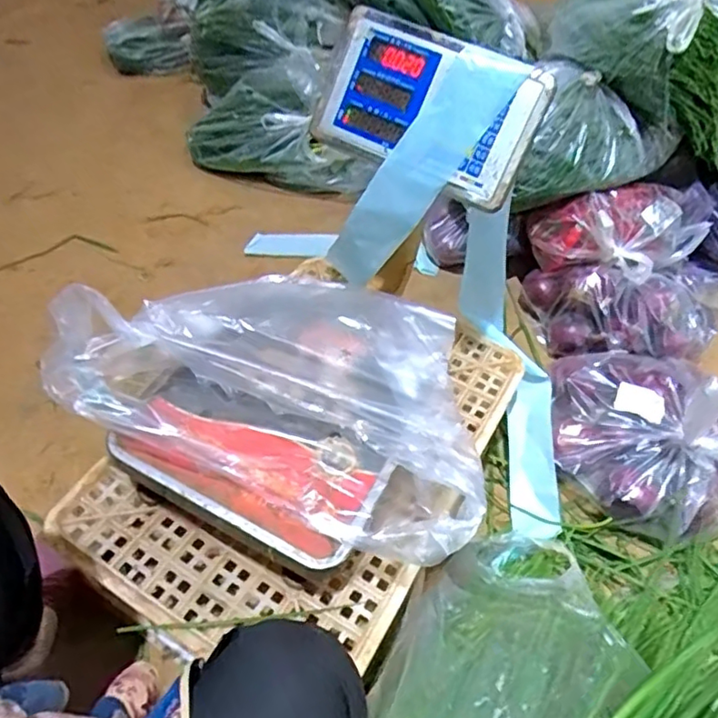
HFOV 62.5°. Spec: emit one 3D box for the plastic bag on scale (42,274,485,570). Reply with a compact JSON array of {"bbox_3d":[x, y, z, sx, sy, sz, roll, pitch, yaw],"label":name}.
[{"bbox_3d":[-0.089,0.032,0.642,0.456,0.137,0.305,10,52,1],"label":"plastic bag on scale"}]

